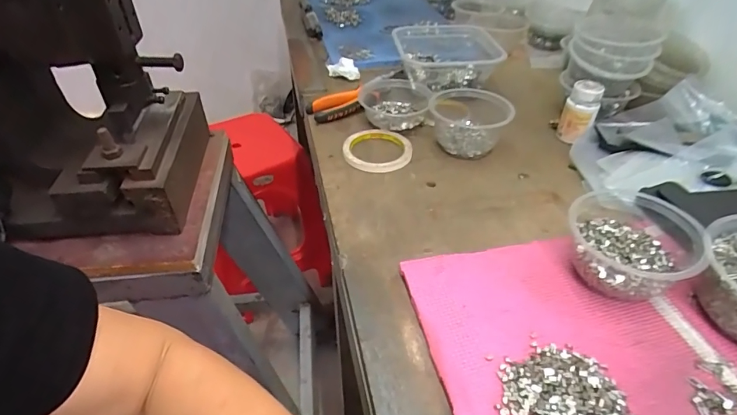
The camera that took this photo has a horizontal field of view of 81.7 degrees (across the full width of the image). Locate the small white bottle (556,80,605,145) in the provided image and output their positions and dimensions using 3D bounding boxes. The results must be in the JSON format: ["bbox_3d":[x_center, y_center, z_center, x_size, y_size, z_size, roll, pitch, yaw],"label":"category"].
[{"bbox_3d":[0.308,-0.140,0.623,0.046,0.076,0.045,20,45,20],"label":"small white bottle"}]

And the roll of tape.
[{"bbox_3d":[0.014,-0.084,0.618,0.096,0.019,0.096,1,41,0],"label":"roll of tape"}]

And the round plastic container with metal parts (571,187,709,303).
[{"bbox_3d":[0.251,0.040,0.417,0.110,0.065,0.107,1,41,0],"label":"round plastic container with metal parts"}]

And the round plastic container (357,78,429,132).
[{"bbox_3d":[0.038,-0.163,0.680,0.112,0.050,0.115,1,41,0],"label":"round plastic container"}]

